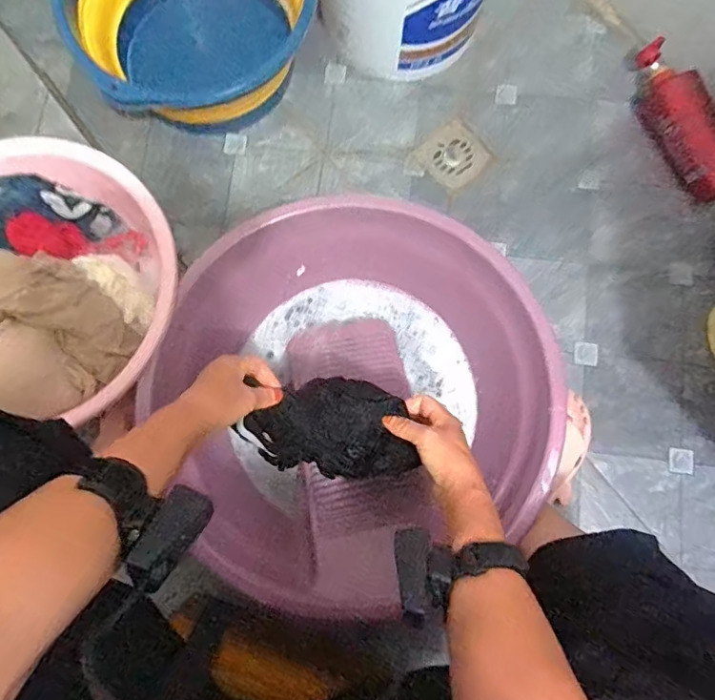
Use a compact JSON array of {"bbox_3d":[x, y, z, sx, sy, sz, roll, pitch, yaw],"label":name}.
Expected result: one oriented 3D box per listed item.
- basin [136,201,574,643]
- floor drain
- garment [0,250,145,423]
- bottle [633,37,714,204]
[{"bbox_3d":[-0.002,0.039,0.697,0.448,0.176,0.436,0,78,0],"label":"basin"},{"bbox_3d":[0.160,-0.314,0.869,0.099,0.004,0.099,-43,81,-9],"label":"floor drain"},{"bbox_3d":[-0.369,-0.019,0.610,0.169,0.100,0.167,0,79,0],"label":"garment"},{"bbox_3d":[0.518,-0.365,0.848,0.092,0.054,0.266,-20,79,-5],"label":"bottle"}]

